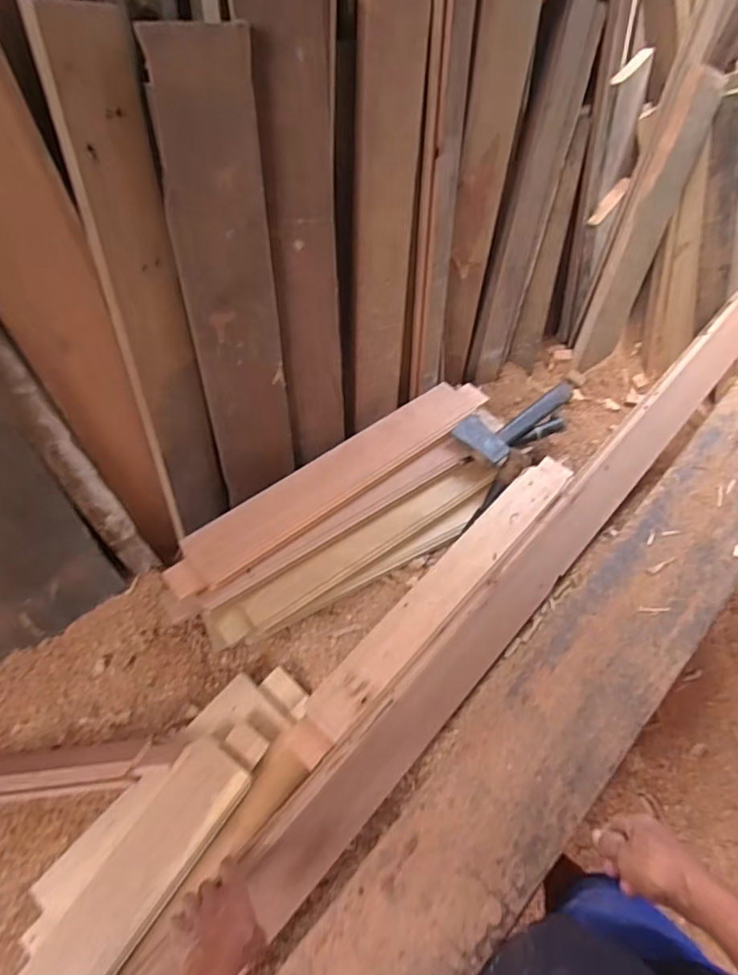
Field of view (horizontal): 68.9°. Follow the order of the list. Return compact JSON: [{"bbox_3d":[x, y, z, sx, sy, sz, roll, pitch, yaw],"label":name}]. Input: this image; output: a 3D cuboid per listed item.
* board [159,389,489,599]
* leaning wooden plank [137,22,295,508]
[{"bbox_3d":[-0.055,-0.029,1.011,0.690,0.026,0.121,-34,57,-21],"label":"board"},{"bbox_3d":[-0.203,-0.264,0.825,0.141,0.673,0.034,-16,44,-21],"label":"leaning wooden plank"}]

